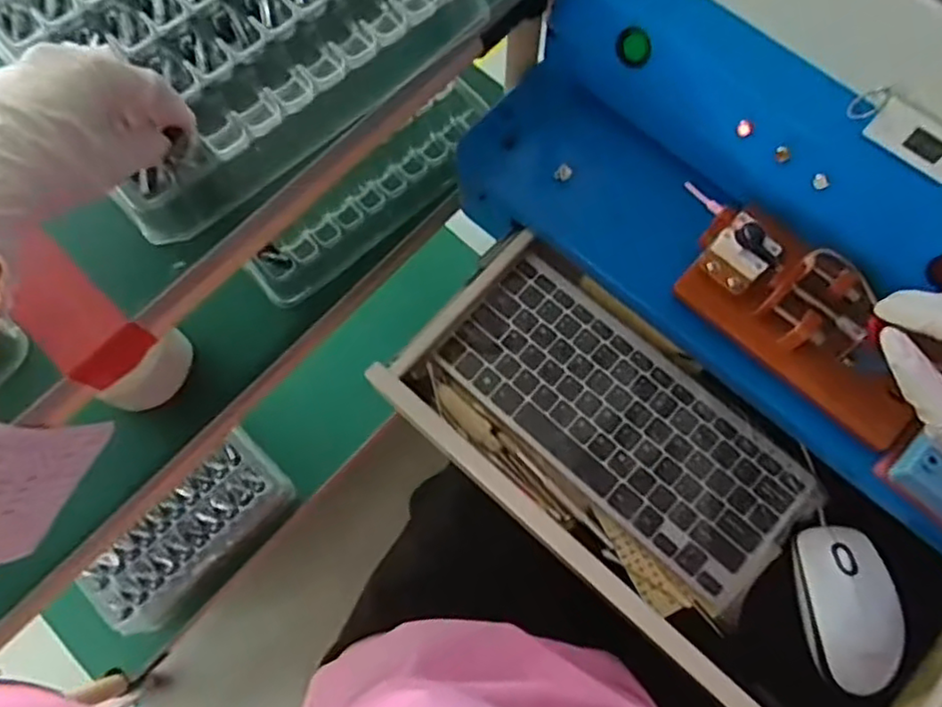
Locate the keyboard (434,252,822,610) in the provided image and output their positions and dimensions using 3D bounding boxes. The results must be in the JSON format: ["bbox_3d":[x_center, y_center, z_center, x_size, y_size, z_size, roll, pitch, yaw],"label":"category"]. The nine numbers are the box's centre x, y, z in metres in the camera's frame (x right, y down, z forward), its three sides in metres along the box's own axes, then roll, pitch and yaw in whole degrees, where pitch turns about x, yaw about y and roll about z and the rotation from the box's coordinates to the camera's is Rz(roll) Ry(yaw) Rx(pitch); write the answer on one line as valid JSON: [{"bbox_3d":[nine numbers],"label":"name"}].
[{"bbox_3d":[0.114,0.047,0.501,0.278,0.018,0.117,42,78,12],"label":"keyboard"}]

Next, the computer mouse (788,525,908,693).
[{"bbox_3d":[0.255,0.171,0.445,0.053,0.031,0.103,-3,73,0],"label":"computer mouse"}]

